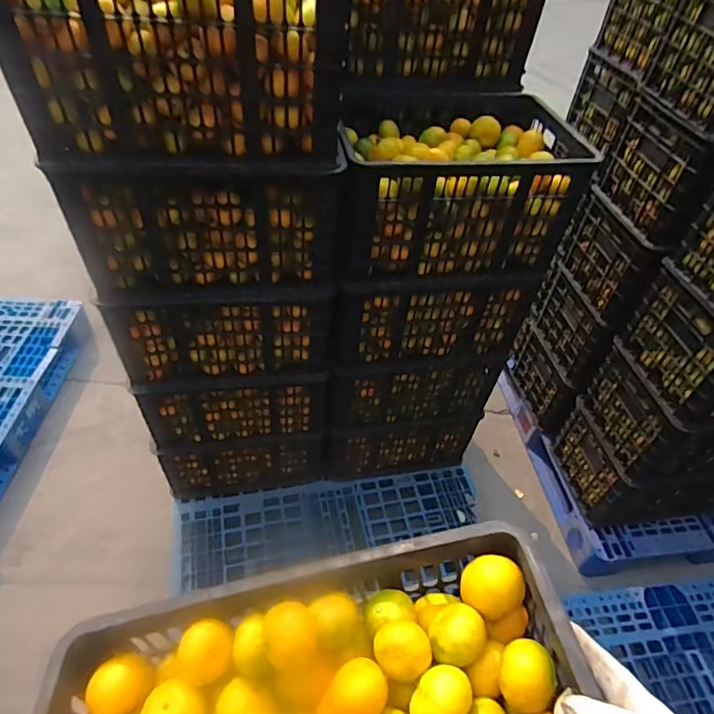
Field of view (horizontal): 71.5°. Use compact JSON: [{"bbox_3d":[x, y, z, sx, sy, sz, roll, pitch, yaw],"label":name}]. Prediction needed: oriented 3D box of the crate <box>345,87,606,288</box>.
[{"bbox_3d":[0.183,-0.399,1.142,0.500,0.284,0.383,-4,48,-10],"label":"crate"}]

